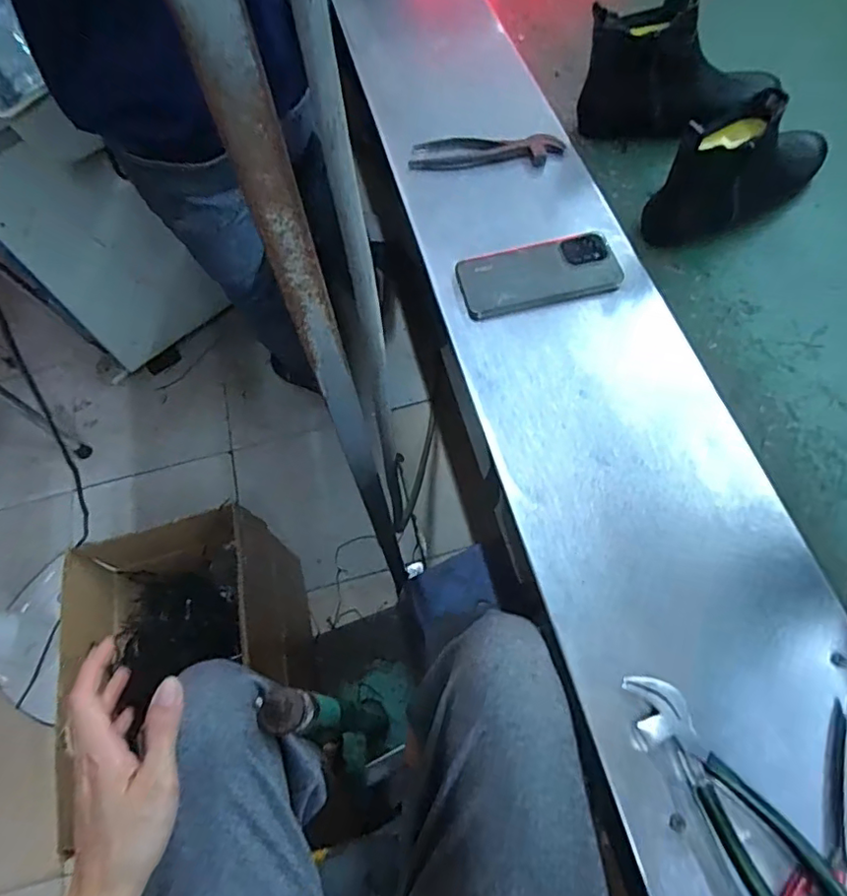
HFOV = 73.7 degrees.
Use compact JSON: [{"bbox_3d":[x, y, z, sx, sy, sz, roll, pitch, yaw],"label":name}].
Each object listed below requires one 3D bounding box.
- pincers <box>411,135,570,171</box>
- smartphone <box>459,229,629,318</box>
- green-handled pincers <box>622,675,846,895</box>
[{"bbox_3d":[0.081,-0.378,0.714,0.189,0.015,0.057,4,65,5],"label":"pincers"},{"bbox_3d":[0.126,-0.194,0.624,0.169,0.009,0.082,-12,70,1],"label":"smartphone"},{"bbox_3d":[0.217,0.248,0.395,0.051,0.028,0.191,-25,66,-11],"label":"green-handled pincers"}]

